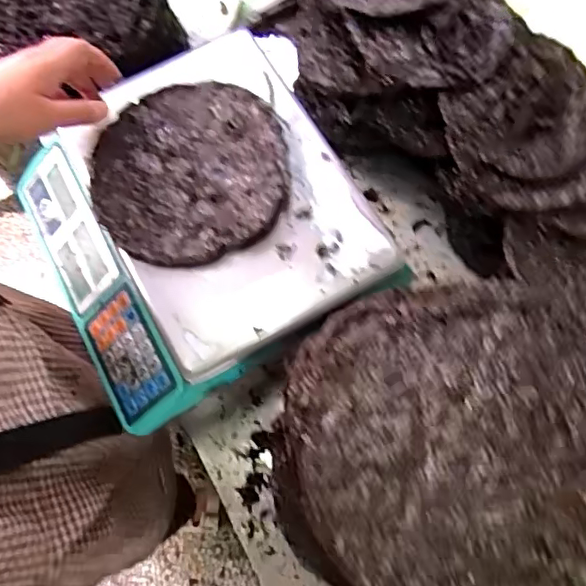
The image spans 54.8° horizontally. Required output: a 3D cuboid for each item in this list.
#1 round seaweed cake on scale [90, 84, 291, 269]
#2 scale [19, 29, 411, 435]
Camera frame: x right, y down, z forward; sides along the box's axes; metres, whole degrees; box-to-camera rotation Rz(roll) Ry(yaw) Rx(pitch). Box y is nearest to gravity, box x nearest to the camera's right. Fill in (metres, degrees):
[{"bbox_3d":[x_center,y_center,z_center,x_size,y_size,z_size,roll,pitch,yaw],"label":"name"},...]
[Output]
[{"bbox_3d":[-0.100,-0.121,0.552,0.188,0.018,0.184,0,72,1],"label":"round seaweed cake on scale"},{"bbox_3d":[-0.105,-0.076,0.574,0.303,0.093,0.324,-27,73,-7],"label":"scale"}]

